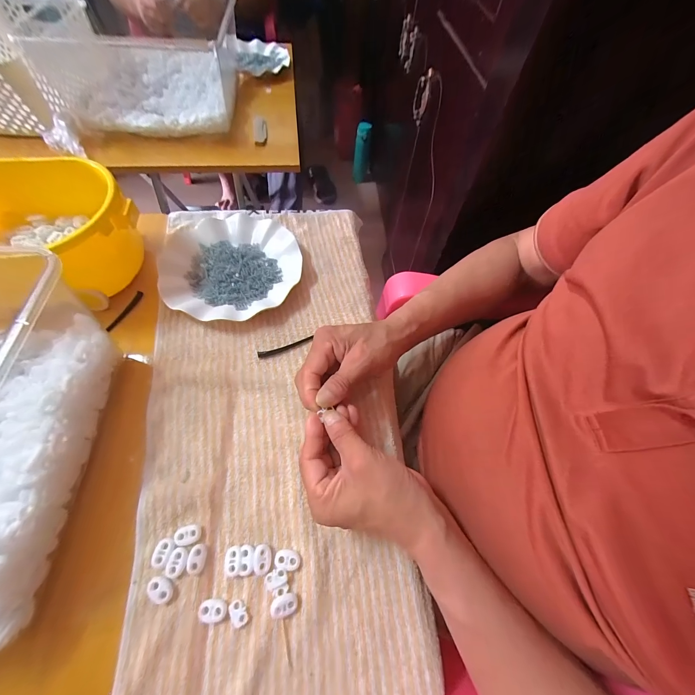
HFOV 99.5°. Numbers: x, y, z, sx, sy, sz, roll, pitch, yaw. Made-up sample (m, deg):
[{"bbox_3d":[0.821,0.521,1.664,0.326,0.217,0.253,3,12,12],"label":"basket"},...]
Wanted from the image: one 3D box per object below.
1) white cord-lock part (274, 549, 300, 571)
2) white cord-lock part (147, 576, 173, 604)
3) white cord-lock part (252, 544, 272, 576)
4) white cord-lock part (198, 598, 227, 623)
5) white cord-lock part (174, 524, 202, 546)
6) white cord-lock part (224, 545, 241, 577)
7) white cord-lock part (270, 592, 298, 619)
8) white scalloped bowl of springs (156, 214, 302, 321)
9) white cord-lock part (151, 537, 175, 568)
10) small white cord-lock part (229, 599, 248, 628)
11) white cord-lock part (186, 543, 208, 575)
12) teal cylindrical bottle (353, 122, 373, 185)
[{"bbox_3d":[-0.053,0.189,0.262,0.022,0.004,0.015,14,62,4],"label":"white cord-lock part"},{"bbox_3d":[-0.158,0.205,0.249,0.022,0.005,0.015,34,65,14],"label":"white cord-lock part"},{"bbox_3d":[-0.076,0.188,0.262,0.016,0.004,0.022,-1,62,-4],"label":"white cord-lock part"},{"bbox_3d":[-0.112,0.219,0.246,0.022,0.007,0.014,4,61,-1],"label":"white cord-lock part"},{"bbox_3d":[-0.145,0.170,0.266,0.022,0.004,0.015,-18,64,-13],"label":"white cord-lock part"},{"bbox_3d":[-0.102,0.189,0.262,0.014,0.005,0.022,-1,62,-4],"label":"white cord-lock part"},{"bbox_3d":[-0.053,0.216,0.247,0.021,0.008,0.014,-16,64,-12],"label":"white cord-lock part"},{"bbox_3d":[-0.157,-0.115,0.407,0.177,0.025,0.186,1,62,-3],"label":"white scalloped bowl of springs"},{"bbox_3d":[-0.163,0.181,0.260,0.015,0.004,0.021,17,62,5],"label":"white cord-lock part"},{"bbox_3d":[-0.092,0.222,0.246,0.012,0.004,0.019,-34,69,-19],"label":"small white cord-lock part"},{"bbox_3d":[-0.134,0.188,0.261,0.015,0.004,0.022,2,62,-2],"label":"white cord-lock part"},{"bbox_3d":[0.059,-0.810,1.232,0.061,0.220,0.048,11,39,3],"label":"teal cylindrical bottle"}]

